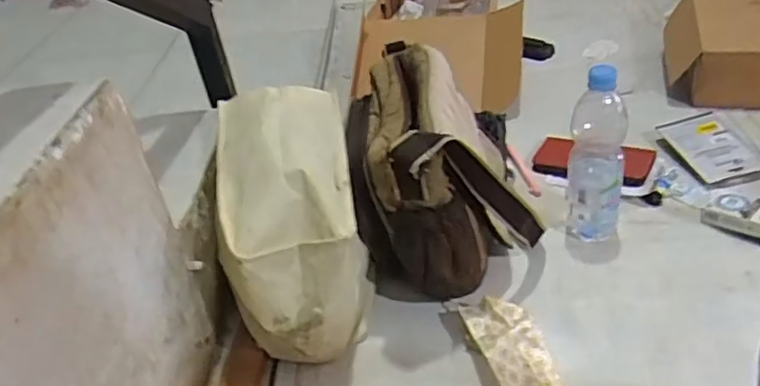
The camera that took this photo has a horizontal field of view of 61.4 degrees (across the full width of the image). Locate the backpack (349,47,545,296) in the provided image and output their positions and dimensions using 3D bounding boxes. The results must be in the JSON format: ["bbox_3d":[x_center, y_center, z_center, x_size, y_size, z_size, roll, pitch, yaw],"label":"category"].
[{"bbox_3d":[0.073,-0.038,0.830,0.214,0.230,0.285,-7,38,-1],"label":"backpack"}]

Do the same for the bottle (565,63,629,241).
[{"bbox_3d":[0.276,-0.047,0.812,0.071,0.235,0.058,9,40,19],"label":"bottle"}]

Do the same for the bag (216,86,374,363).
[{"bbox_3d":[-0.099,0.036,0.788,0.142,0.237,0.280,-10,38,-4],"label":"bag"}]

